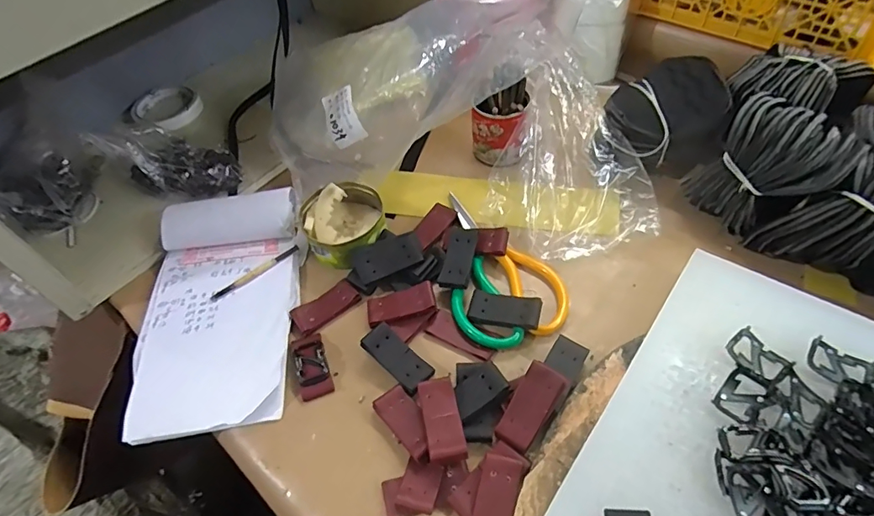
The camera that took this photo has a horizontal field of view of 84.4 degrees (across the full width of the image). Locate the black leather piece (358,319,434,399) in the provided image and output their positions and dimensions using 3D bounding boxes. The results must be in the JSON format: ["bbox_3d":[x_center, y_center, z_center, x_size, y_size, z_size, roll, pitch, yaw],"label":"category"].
[{"bbox_3d":[-0.033,0.083,0.406,0.063,0.006,0.029,41,66,14],"label":"black leather piece"}]

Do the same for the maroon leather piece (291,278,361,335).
[{"bbox_3d":[-0.105,0.045,0.454,0.062,0.007,0.029,-34,56,-20],"label":"maroon leather piece"}]

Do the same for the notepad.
[{"bbox_3d":[-0.206,0.038,0.451,0.139,0.030,0.238,-6,51,1],"label":"notepad"}]

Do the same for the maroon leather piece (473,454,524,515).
[{"bbox_3d":[0.040,0.167,0.328,0.027,0.004,0.061,12,58,14],"label":"maroon leather piece"}]

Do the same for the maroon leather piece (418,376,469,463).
[{"bbox_3d":[0.004,0.118,0.357,0.028,0.004,0.063,-8,48,-5],"label":"maroon leather piece"}]

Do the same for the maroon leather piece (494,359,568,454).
[{"bbox_3d":[0.069,0.111,0.359,0.028,0.006,0.064,30,89,26],"label":"maroon leather piece"}]

